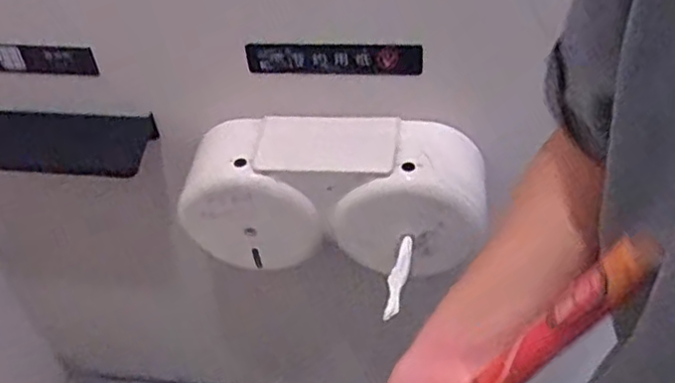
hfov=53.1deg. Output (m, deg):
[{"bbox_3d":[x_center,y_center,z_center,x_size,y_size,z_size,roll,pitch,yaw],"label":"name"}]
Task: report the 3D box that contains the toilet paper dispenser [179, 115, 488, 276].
[{"bbox_3d":[-0.001,0.012,0.818,0.353,0.164,0.124,2,46,7],"label":"toilet paper dispenser"}]

